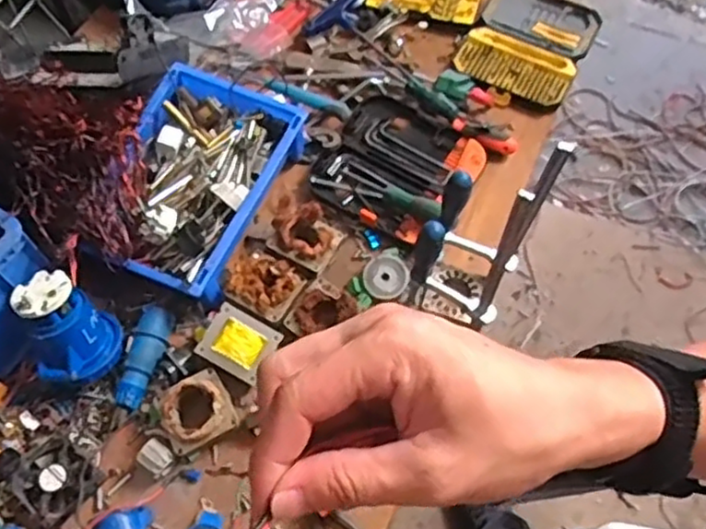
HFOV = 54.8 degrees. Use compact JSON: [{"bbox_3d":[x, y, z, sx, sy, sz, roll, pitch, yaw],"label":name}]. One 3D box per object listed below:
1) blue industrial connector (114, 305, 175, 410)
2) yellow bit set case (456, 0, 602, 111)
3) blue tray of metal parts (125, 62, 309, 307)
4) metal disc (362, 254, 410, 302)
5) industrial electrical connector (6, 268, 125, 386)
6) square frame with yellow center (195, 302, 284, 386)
[{"bbox_3d":[-0.260,0.117,0.858,0.045,0.040,0.132,11,63,8],"label":"blue industrial connector"},{"bbox_3d":[0.284,-0.360,1.111,0.185,0.030,0.250,24,65,15],"label":"yellow bit set case"},{"bbox_3d":[-0.214,-0.113,0.934,0.202,0.079,0.316,17,64,11],"label":"blue tray of metal parts"},{"bbox_3d":[0.044,0.017,0.923,0.060,0.011,0.067,2,62,4],"label":"metal disc"},{"bbox_3d":[-0.348,0.078,0.818,0.098,0.124,0.100,35,69,19],"label":"industrial electrical connector"},{"bbox_3d":[-0.141,0.095,0.840,0.085,0.029,0.072,25,66,15],"label":"square frame with yellow center"}]

